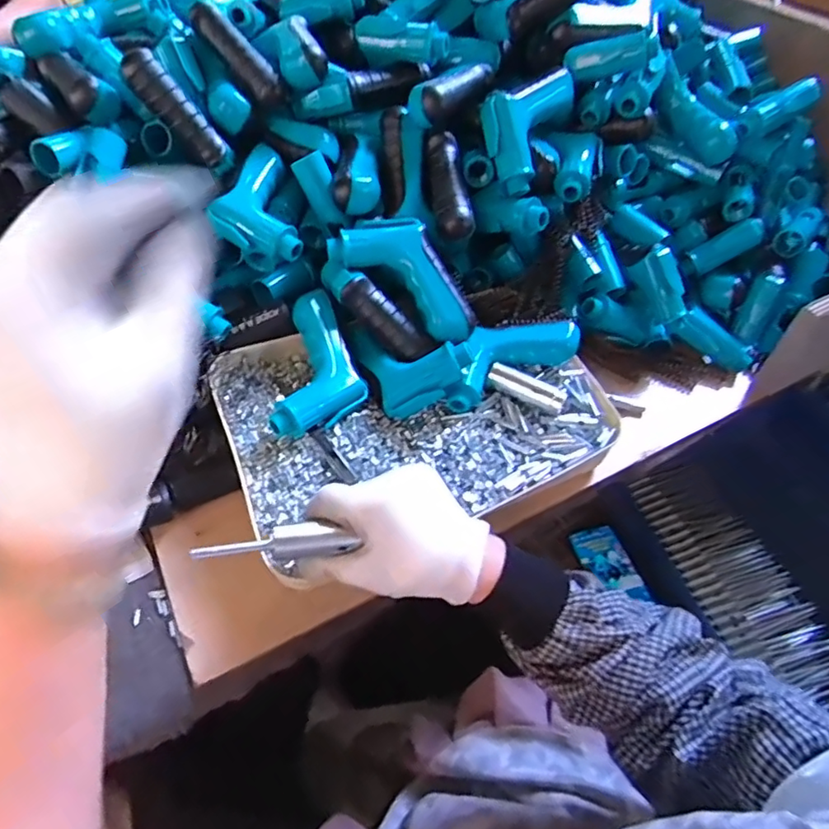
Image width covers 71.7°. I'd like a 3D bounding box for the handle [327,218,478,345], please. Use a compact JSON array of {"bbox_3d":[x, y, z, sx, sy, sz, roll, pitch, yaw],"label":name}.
[{"bbox_3d":[-0.001,-0.121,0.497,0.140,0.038,0.067,42,56,-3],"label":"handle"}]

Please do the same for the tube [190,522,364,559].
[{"bbox_3d":[-0.089,0.083,0.370,0.098,0.017,0.019,0,48,-17],"label":"tube"}]

